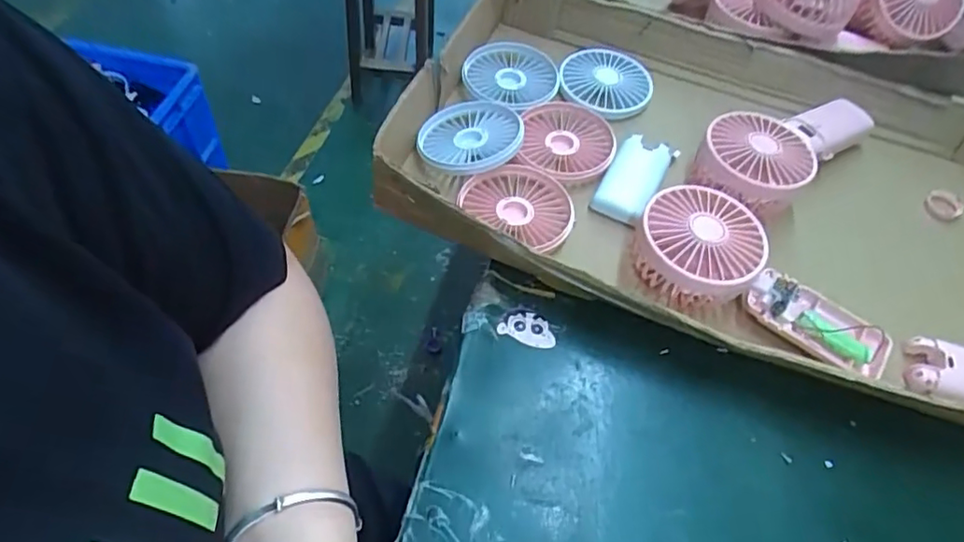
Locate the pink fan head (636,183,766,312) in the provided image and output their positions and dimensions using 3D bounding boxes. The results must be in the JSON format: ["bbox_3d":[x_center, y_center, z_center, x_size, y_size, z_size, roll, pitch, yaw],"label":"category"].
[{"bbox_3d":[0.156,-0.019,0.423,0.084,0.050,0.088,2,53,-3],"label":"pink fan head"}]

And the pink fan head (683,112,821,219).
[{"bbox_3d":[0.224,-0.091,0.477,0.083,0.037,0.086,31,57,17],"label":"pink fan head"}]

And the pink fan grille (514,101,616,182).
[{"bbox_3d":[0.072,-0.110,0.498,0.077,0.019,0.089,8,53,1],"label":"pink fan grille"}]

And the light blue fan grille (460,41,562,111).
[{"bbox_3d":[0.026,-0.178,0.535,0.085,0.017,0.083,2,53,-3],"label":"light blue fan grille"}]

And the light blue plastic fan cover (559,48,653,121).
[{"bbox_3d":[0.114,-0.175,0.544,0.084,0.022,0.083,-25,61,-14],"label":"light blue plastic fan cover"}]

